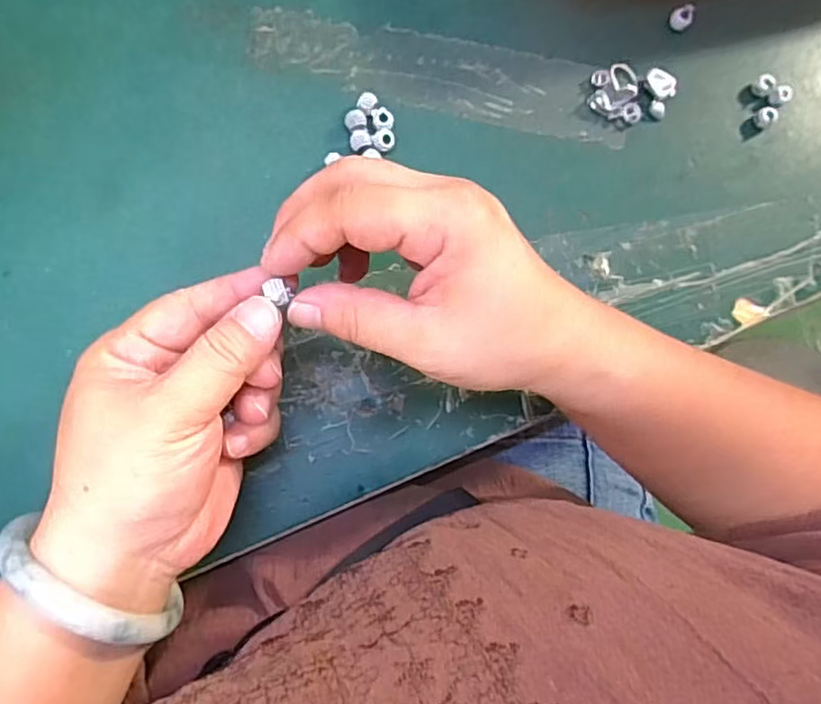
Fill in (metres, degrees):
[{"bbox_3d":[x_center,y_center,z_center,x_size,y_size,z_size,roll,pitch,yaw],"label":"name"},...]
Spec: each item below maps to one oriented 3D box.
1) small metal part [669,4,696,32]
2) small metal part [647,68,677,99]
[{"bbox_3d":[0.147,-0.180,0.331,0.012,0.008,0.011,1,83,-6],"label":"small metal part"},{"bbox_3d":[0.132,-0.142,0.325,0.012,0.006,0.017,-41,89,-9],"label":"small metal part"}]

